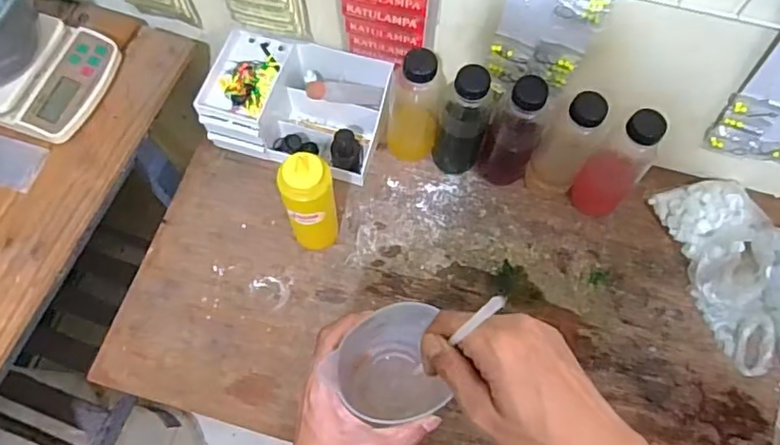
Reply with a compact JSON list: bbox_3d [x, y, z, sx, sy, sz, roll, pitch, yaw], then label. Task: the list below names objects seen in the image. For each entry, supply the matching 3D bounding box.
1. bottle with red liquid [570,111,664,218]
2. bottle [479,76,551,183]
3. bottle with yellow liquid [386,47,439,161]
[{"bbox_3d":[0.291,-0.075,0.728,0.068,0.193,0.060,39,72,14],"label":"bottle with red liquid"},{"bbox_3d":[0.164,-0.109,0.741,0.067,0.188,0.055,40,72,14],"label":"bottle"},{"bbox_3d":[0.031,-0.151,0.753,0.066,0.188,0.054,4,67,0],"label":"bottle with yellow liquid"}]

